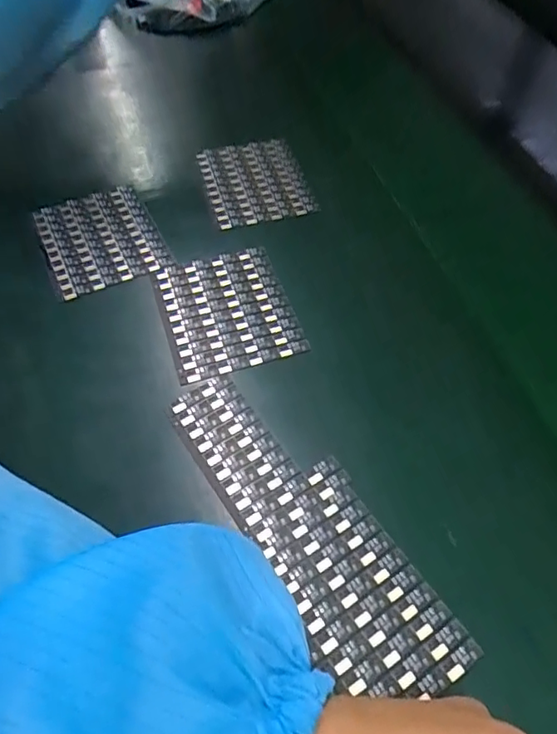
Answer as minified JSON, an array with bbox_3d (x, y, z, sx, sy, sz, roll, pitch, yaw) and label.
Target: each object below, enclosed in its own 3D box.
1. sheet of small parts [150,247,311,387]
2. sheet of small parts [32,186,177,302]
[{"bbox_3d":[-0.035,-0.038,0.372,0.084,0.008,0.098,-15,57,-13],"label":"sheet of small parts"},{"bbox_3d":[-0.135,-0.099,0.419,0.083,0.008,0.100,-20,58,-16],"label":"sheet of small parts"}]

